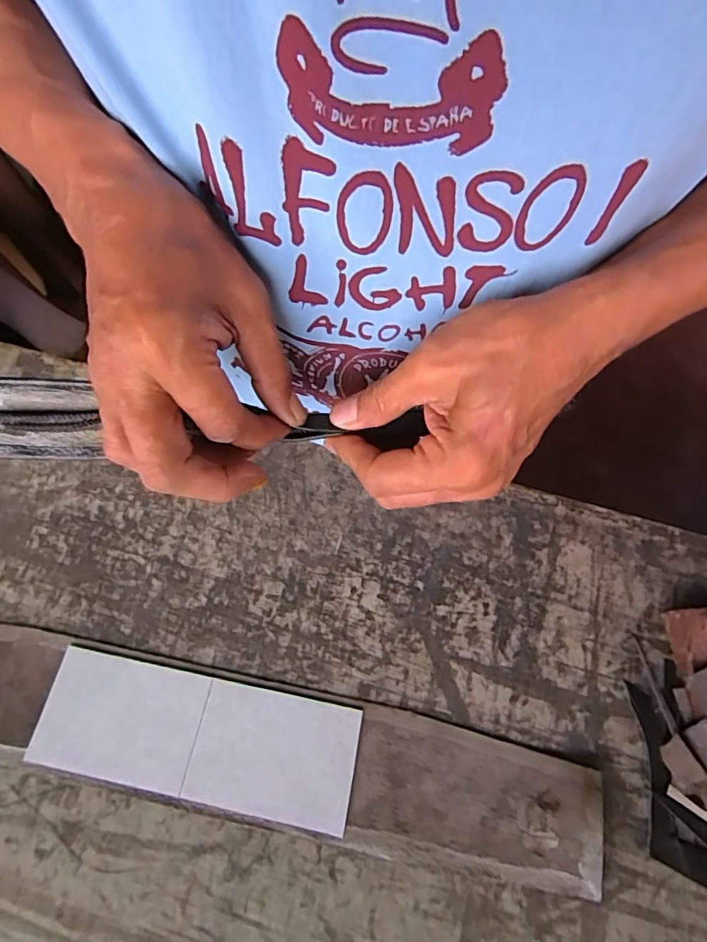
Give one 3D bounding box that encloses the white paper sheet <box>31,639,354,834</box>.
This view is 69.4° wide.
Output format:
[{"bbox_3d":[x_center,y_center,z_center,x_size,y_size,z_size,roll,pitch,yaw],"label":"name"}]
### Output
[{"bbox_3d":[-0.123,0.207,0.399,0.246,0.005,0.084,10,66,5],"label":"white paper sheet"}]

